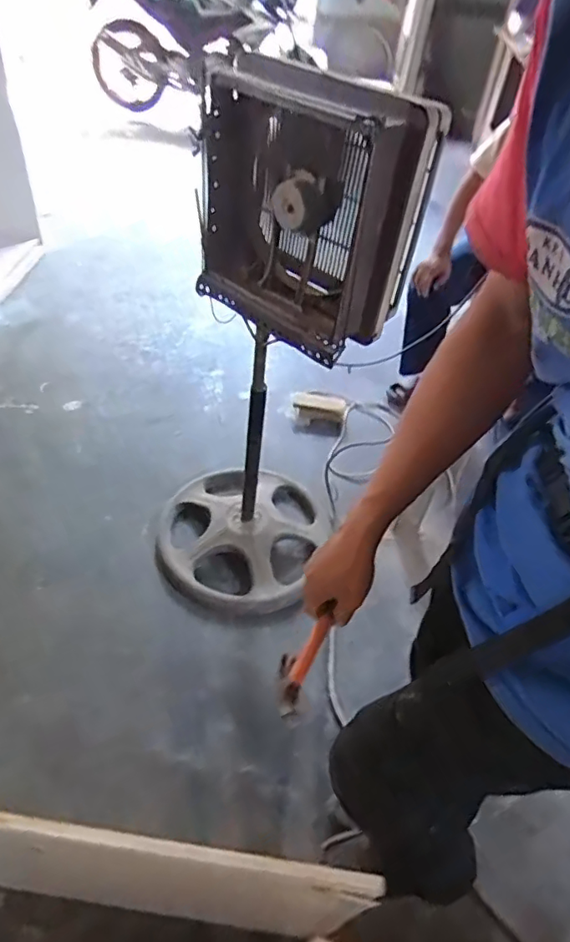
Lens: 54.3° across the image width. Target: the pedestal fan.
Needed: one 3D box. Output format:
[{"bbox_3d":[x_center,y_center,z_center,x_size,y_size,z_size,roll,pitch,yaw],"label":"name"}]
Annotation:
[{"bbox_3d":[-0.050,-0.185,1.197,0.475,1.069,0.433,-11,48,-17],"label":"pedestal fan"}]

